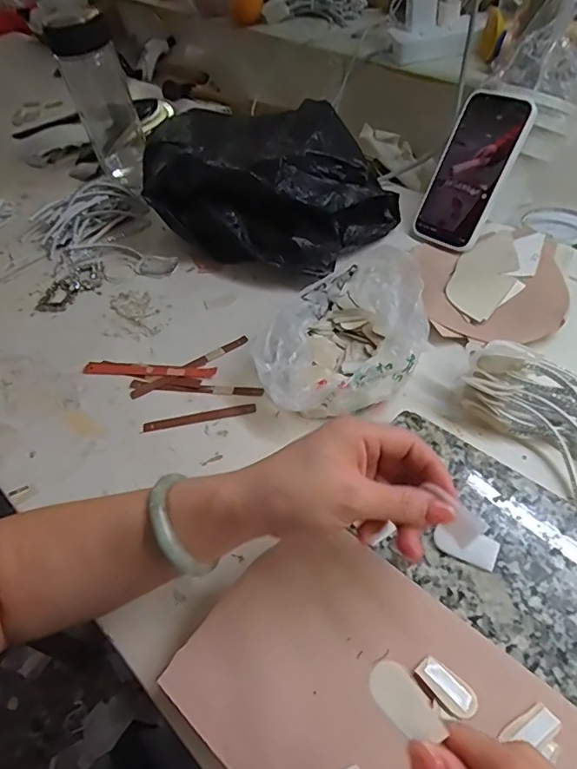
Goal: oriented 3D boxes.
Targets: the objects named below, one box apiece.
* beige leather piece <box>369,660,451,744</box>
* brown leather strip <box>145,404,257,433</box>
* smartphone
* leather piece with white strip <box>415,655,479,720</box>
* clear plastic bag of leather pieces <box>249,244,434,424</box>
[{"bbox_3d":[0.051,0.139,0.227,0.018,0.004,0.035,-39,71,-9],"label":"beige leather piece"},{"bbox_3d":[-0.085,0.032,0.500,0.108,0.005,0.013,-11,50,-1],"label":"brown leather strip"},{"bbox_3d":[0.206,-0.243,0.593,0.014,0.167,0.083,1,27,-46],"label":"smartphone"},{"bbox_3d":[0.096,0.181,0.312,0.018,0.004,0.037,-39,56,-22],"label":"leather piece with white strip"},{"bbox_3d":[0.057,-0.049,0.500,0.135,0.070,0.195,31,61,29],"label":"clear plastic bag of leather pieces"}]

